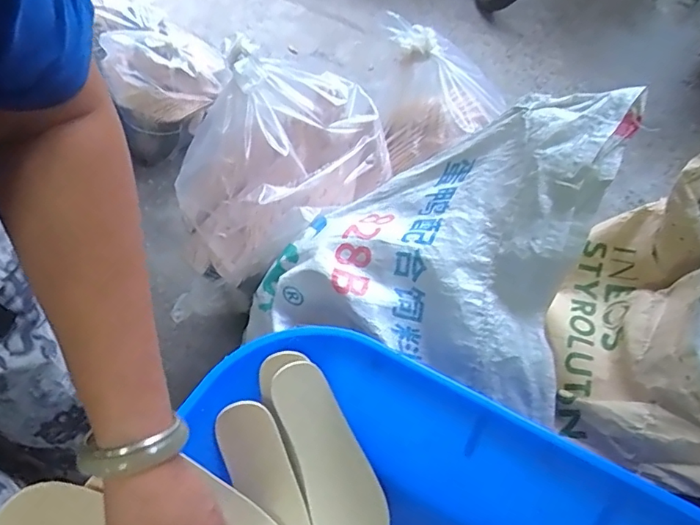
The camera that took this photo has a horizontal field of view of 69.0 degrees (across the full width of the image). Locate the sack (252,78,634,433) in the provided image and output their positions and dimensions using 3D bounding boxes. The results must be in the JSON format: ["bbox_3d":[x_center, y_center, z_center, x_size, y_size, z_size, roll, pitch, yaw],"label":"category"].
[{"bbox_3d":[0.081,-0.049,0.652,0.428,0.221,0.321,14,50,18],"label":"sack"}]

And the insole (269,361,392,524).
[{"bbox_3d":[-0.019,0.201,0.510,0.072,0.019,0.208,-22,89,-14],"label":"insole"}]

